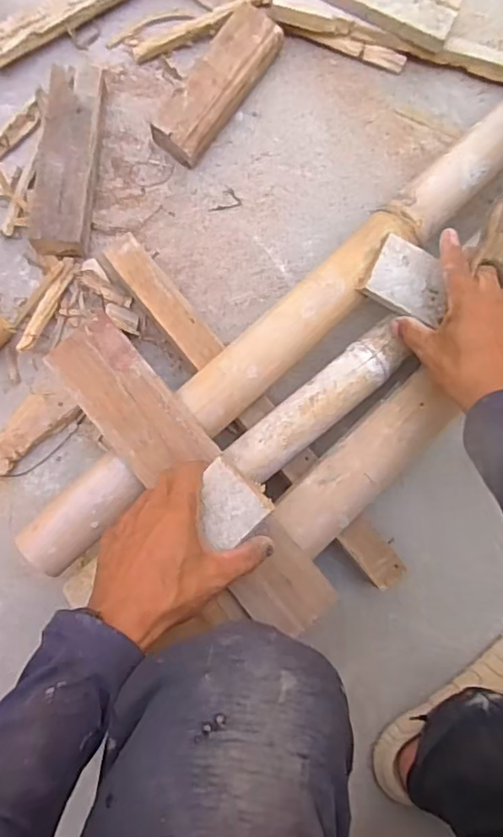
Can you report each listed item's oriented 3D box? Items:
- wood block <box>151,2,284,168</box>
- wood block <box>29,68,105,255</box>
[{"bbox_3d":[-0.042,-0.395,0.688,0.070,0.053,0.197,34,85,0],"label":"wood block"},{"bbox_3d":[-0.213,-0.296,0.670,0.063,0.051,0.217,5,86,-3],"label":"wood block"}]

